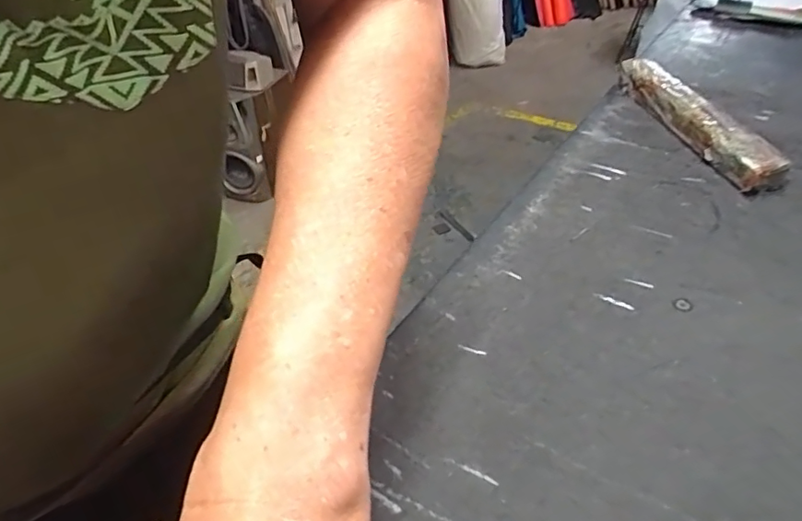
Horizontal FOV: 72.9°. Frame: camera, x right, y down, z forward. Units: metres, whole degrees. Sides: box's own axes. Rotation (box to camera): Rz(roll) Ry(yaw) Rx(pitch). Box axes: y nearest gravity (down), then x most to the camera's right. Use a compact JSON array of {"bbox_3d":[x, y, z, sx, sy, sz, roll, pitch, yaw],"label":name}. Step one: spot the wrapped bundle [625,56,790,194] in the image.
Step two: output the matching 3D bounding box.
[{"bbox_3d":[0.309,-0.160,0.582,0.047,0.026,0.277,-4,39,-2],"label":"wrapped bundle"}]

